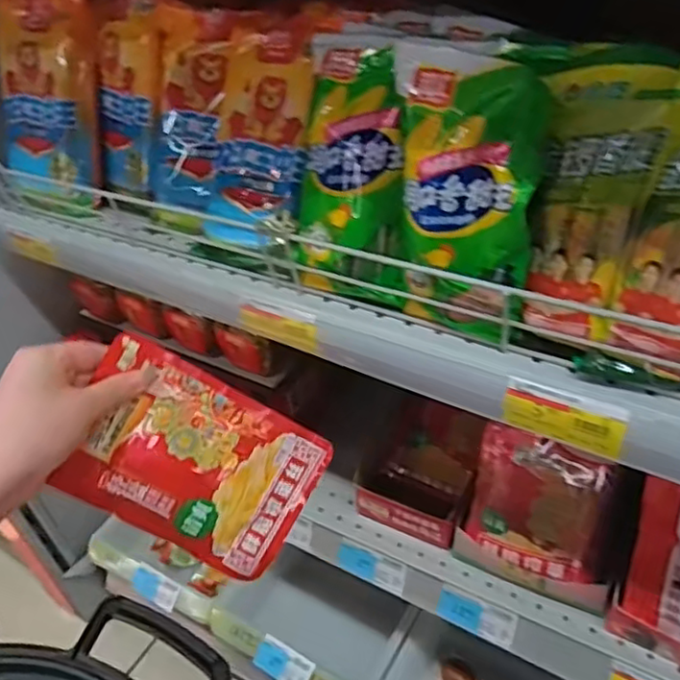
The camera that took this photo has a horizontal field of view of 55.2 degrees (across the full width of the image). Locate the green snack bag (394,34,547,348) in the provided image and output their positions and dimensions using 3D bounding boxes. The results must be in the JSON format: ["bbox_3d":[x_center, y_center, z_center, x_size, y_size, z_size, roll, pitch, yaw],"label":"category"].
[{"bbox_3d":[0.082,-0.090,0.434,0.092,0.184,0.038,26,50,34],"label":"green snack bag"}]

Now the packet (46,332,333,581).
[{"bbox_3d":[-0.094,0.081,0.428,0.107,0.157,0.008,-60,14,-2],"label":"packet"}]

